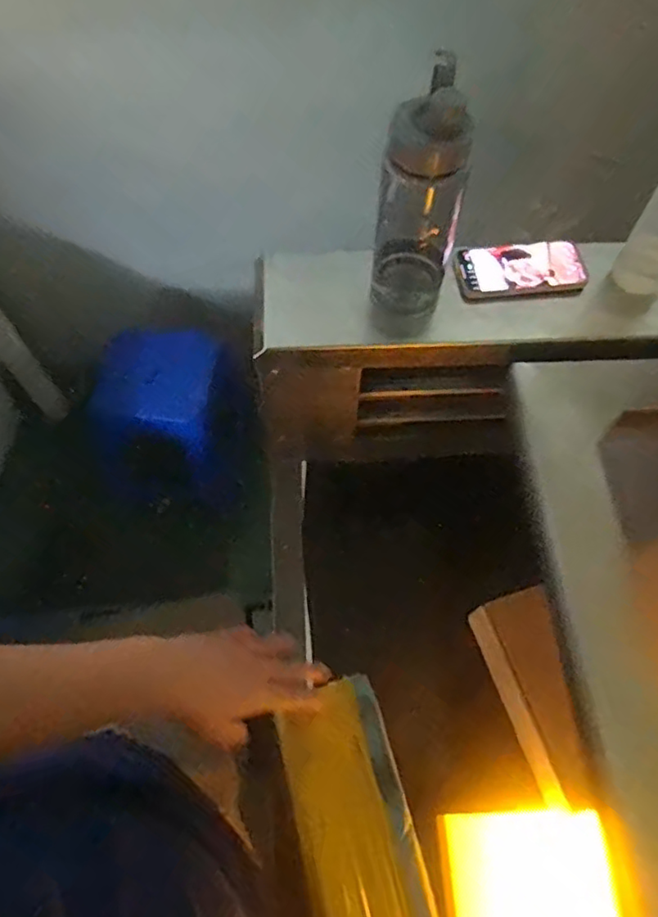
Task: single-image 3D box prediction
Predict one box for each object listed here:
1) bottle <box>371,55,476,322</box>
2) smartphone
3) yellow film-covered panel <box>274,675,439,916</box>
[{"bbox_3d":[0.102,-0.280,0.672,0.092,0.273,0.086,8,63,3],"label":"bottle"},{"bbox_3d":[0.250,-0.250,0.775,0.162,0.013,0.081,-5,63,-3],"label":"smartphone"},{"bbox_3d":[0.045,0.400,0.533,0.138,0.017,0.376,9,51,-37],"label":"yellow film-covered panel"}]

